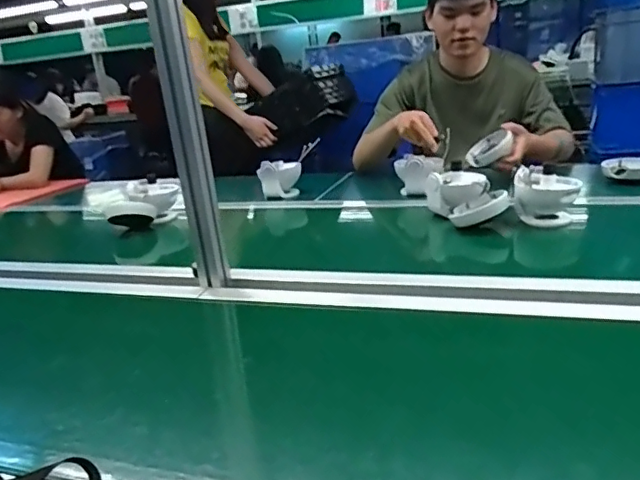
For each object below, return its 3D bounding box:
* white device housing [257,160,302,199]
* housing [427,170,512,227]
[{"bbox_3d":[-0.095,-0.148,1.436,0.104,0.105,0.065,-21,24,-39],"label":"white device housing"},{"bbox_3d":[0.289,-0.080,1.093,0.111,0.077,0.153,-8,18,-8],"label":"housing"}]

